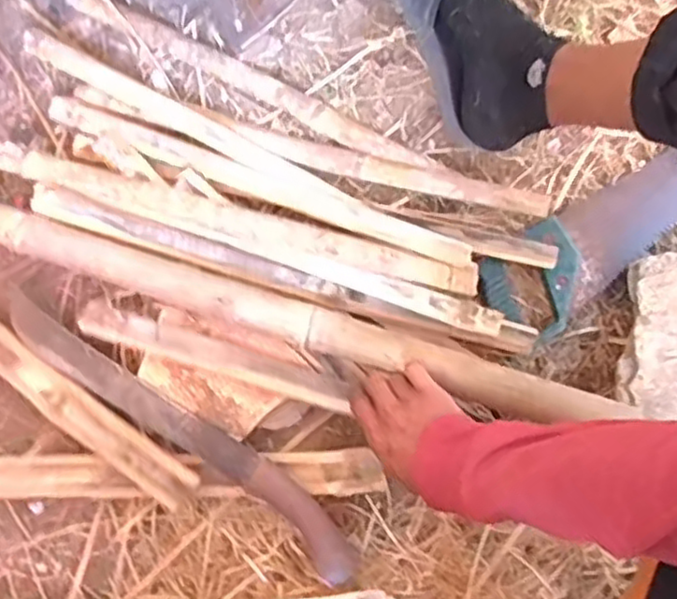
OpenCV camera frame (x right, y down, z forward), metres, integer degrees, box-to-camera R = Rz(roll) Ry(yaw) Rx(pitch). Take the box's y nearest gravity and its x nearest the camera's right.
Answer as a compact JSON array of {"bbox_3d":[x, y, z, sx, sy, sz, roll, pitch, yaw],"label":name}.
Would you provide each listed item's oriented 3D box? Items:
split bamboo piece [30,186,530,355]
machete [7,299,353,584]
[{"bbox_3d":[-0.056,-0.027,0.679,0.482,0.022,0.039,16,79,4],"label":"split bamboo piece"},{"bbox_3d":[-0.150,0.120,0.667,0.402,0.032,0.047,35,81,8],"label":"machete"}]

